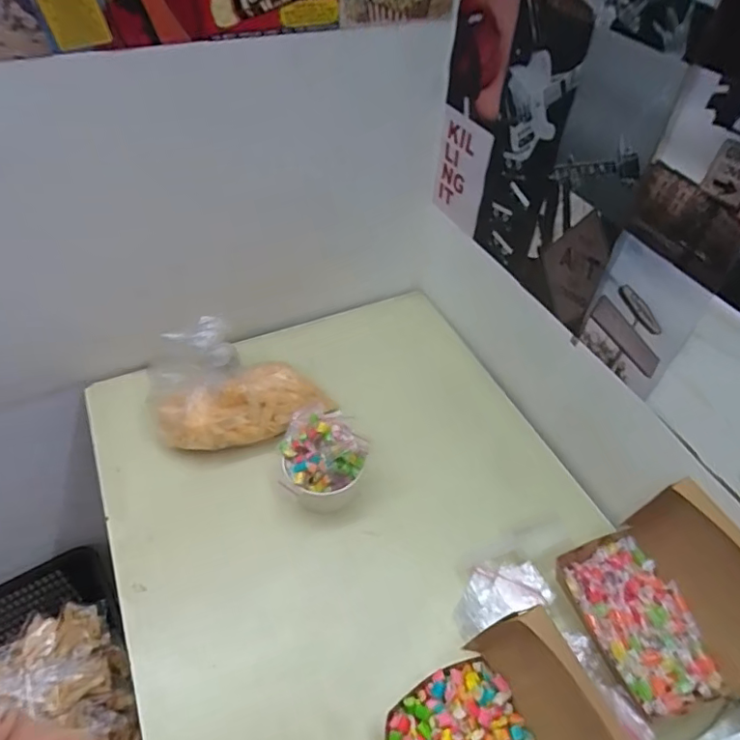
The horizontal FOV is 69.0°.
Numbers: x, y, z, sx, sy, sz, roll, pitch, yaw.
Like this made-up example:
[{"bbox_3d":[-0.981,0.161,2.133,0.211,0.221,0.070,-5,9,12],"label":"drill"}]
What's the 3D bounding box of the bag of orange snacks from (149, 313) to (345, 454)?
[{"bbox_3d":[-0.182,0.033,0.781,0.240,0.103,0.148,-9,49,-11],"label":"bag of orange snacks"}]

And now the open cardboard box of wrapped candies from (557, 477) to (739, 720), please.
[{"bbox_3d":[0.319,0.238,0.561,0.146,0.142,0.188,-12,50,-14],"label":"open cardboard box of wrapped candies"}]

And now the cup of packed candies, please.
[{"bbox_3d":[-0.059,0.116,0.709,0.104,0.115,0.113,1,48,-2],"label":"cup of packed candies"}]

